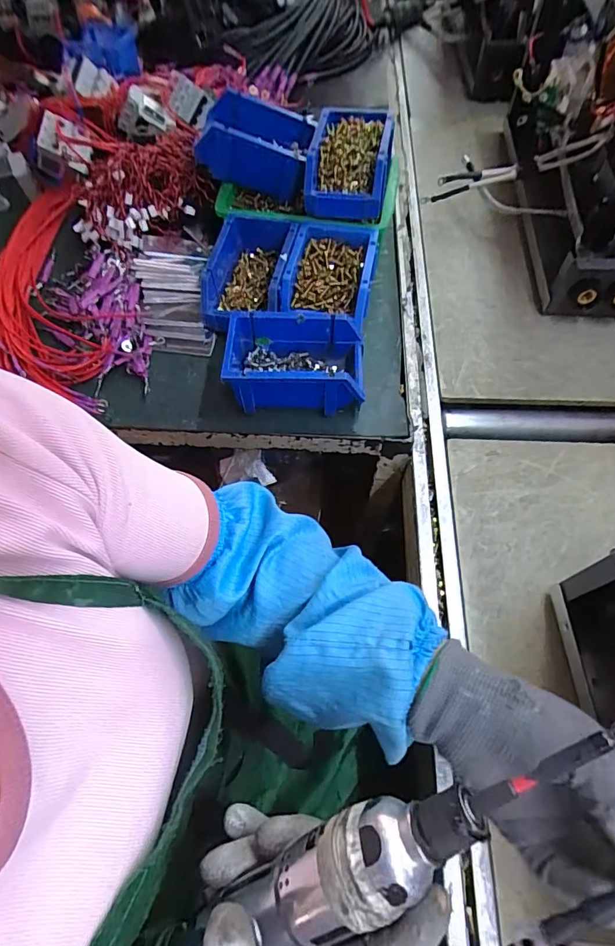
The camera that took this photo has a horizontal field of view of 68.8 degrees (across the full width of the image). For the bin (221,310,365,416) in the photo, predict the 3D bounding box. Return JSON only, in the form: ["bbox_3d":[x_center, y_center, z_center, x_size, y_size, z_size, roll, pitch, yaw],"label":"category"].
[{"bbox_3d":[-0.014,-0.131,0.544,0.154,0.080,0.102,1,62,2],"label":"bin"}]

